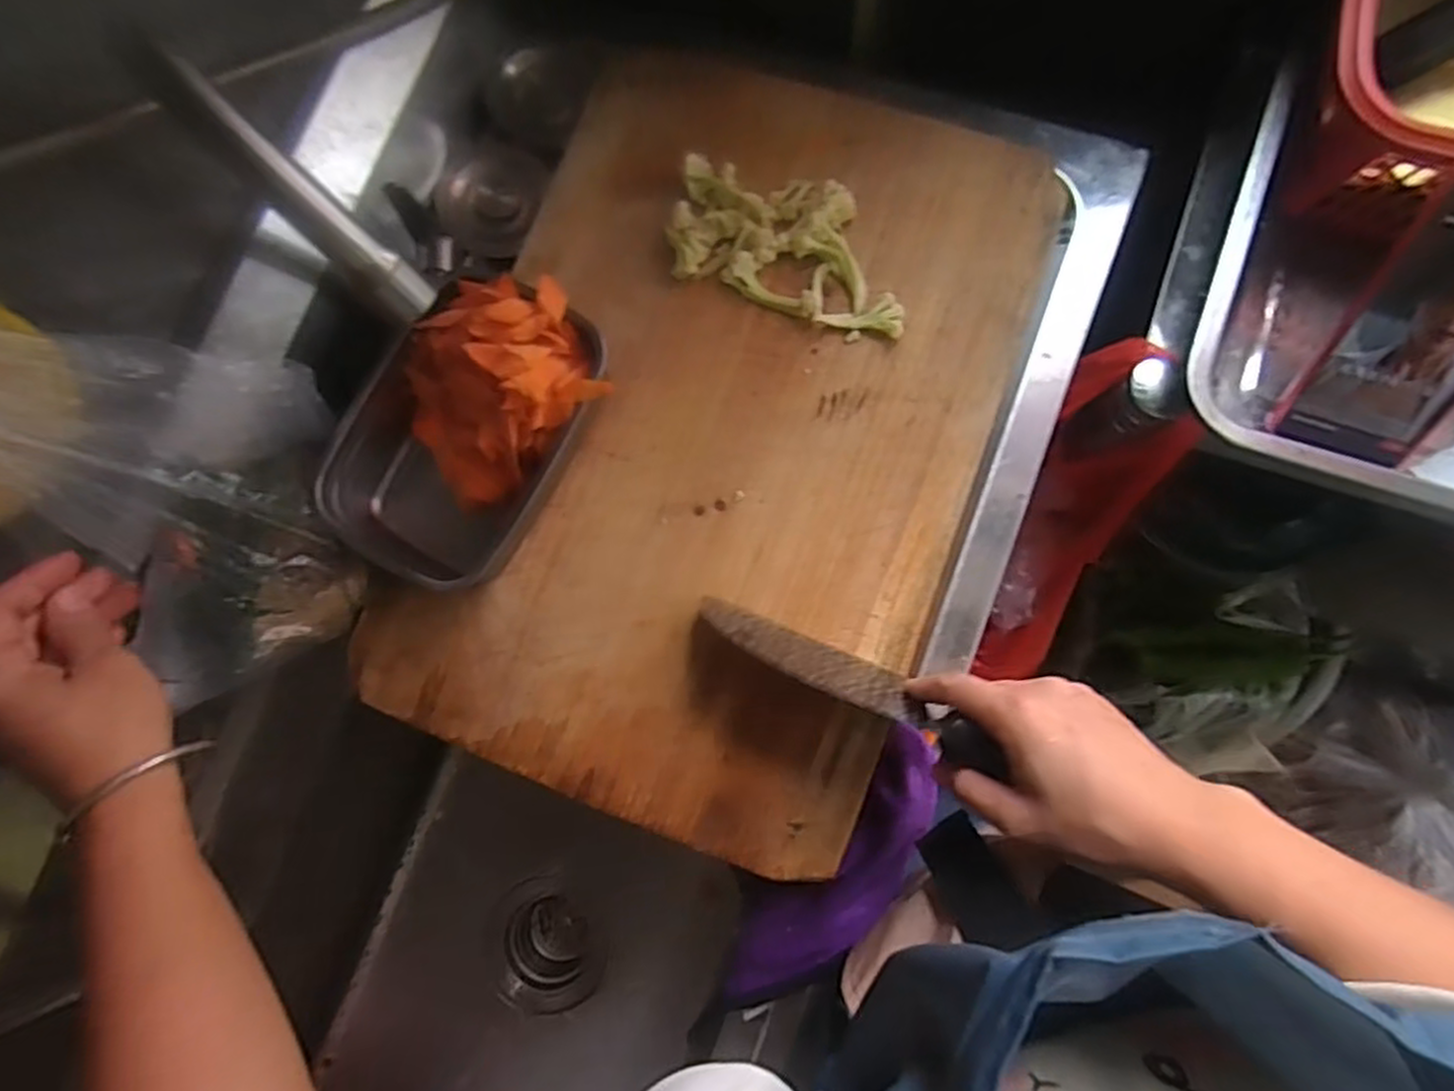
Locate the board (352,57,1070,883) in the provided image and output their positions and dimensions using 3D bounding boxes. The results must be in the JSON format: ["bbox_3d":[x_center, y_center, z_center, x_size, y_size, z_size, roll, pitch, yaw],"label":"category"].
[{"bbox_3d":[-0.003,-0.075,0.472,0.330,0.037,0.473,18,84,8],"label":"board"}]

